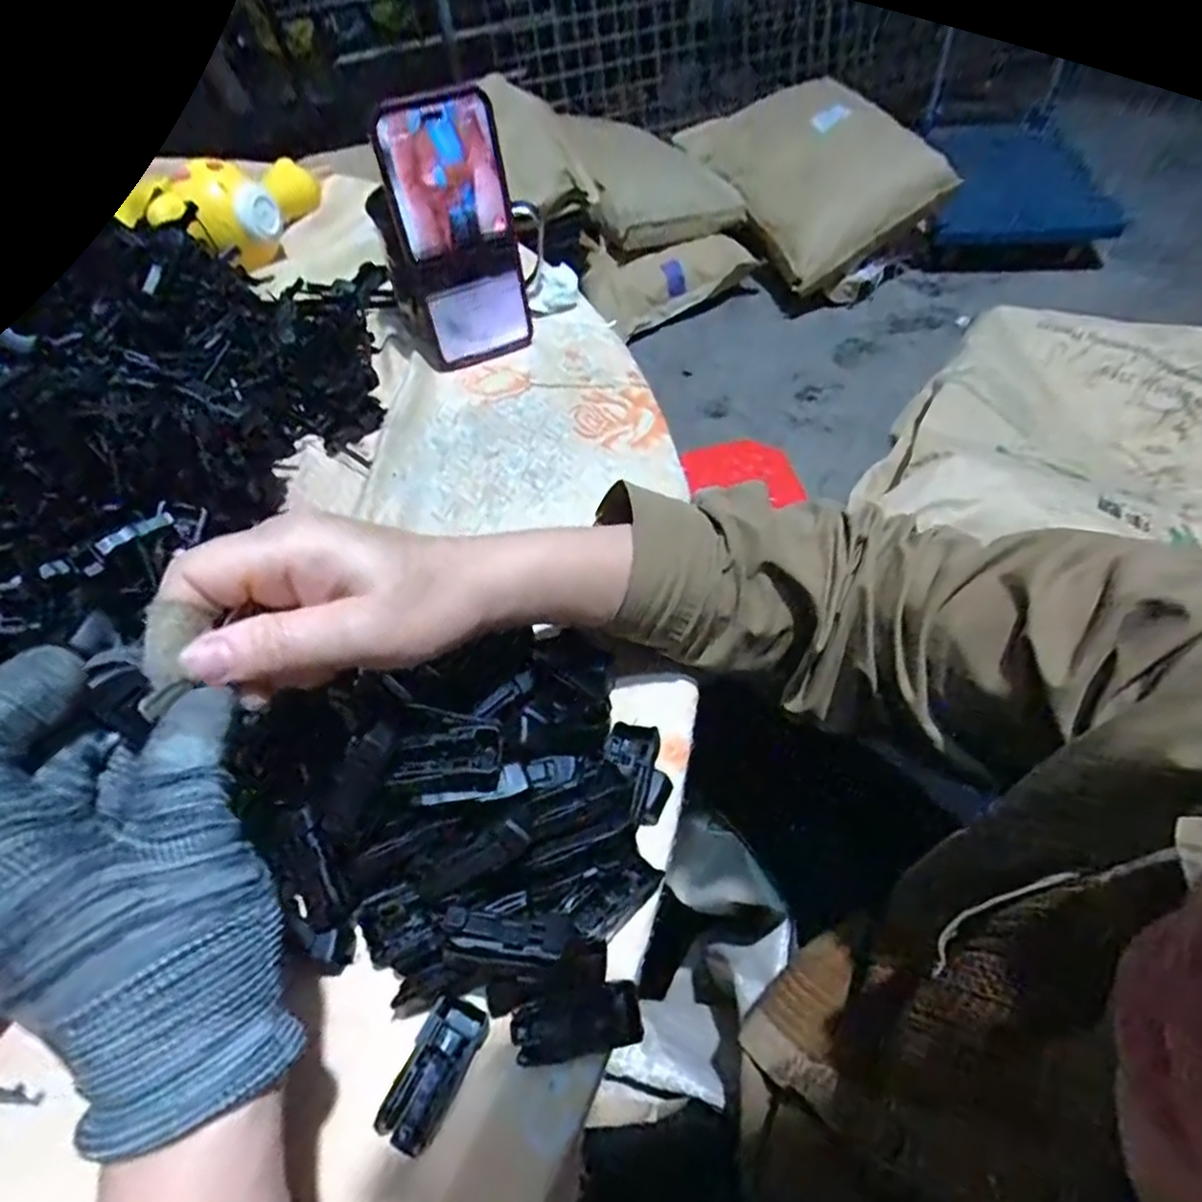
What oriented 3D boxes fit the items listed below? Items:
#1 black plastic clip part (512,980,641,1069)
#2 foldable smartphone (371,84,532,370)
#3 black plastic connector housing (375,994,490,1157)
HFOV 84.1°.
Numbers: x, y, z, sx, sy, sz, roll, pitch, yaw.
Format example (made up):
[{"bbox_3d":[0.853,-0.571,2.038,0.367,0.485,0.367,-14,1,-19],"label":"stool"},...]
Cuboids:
[{"bbox_3d":[-0.009,0.157,0.250,0.047,0.007,0.024,-11,56,-4],"label":"black plastic clip part"},{"bbox_3d":[-0.094,-0.240,0.445,0.075,0.159,0.011,-23,48,-13],"label":"foldable smartphone"},{"bbox_3d":[-0.061,0.170,0.240,0.019,0.014,0.047,23,60,18],"label":"black plastic connector housing"}]

